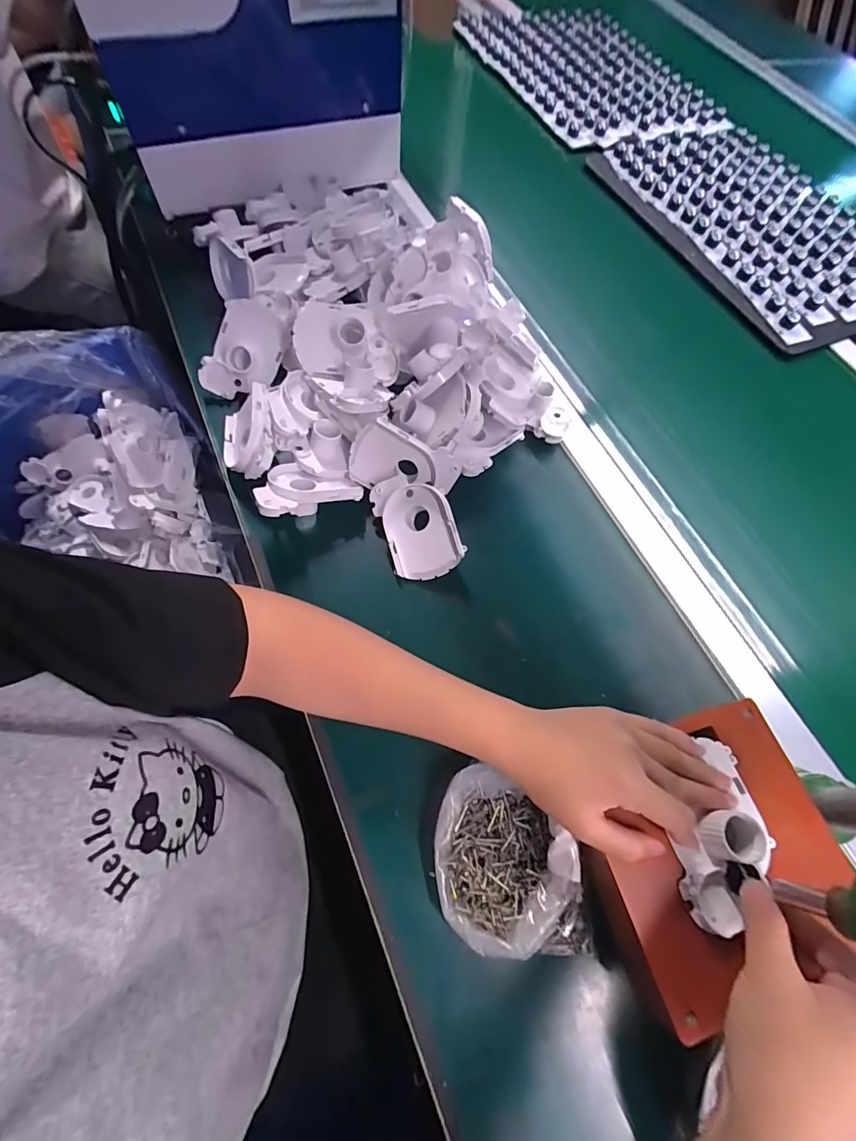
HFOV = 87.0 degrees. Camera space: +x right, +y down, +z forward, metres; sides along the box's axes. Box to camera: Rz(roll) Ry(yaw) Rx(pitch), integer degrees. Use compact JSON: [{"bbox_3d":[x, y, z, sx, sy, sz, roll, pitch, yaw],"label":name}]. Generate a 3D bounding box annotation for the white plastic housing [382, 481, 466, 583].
[{"bbox_3d":[-0.007,-0.037,0.426,0.066,0.013,0.086,-21,82,15],"label":"white plastic housing"}]

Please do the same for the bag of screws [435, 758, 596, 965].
[{"bbox_3d":[0.062,0.206,0.320,0.113,0.041,0.109,8,66,-1],"label":"bag of screws"}]

